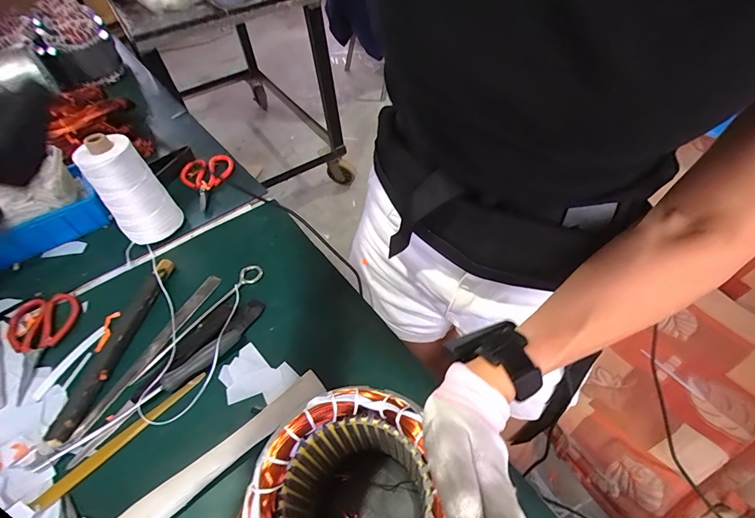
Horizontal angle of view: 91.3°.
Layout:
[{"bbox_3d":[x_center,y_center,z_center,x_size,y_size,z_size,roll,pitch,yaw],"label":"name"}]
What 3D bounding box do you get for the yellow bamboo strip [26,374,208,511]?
[{"bbox_3d":[-0.291,0.203,0.429,0.018,0.011,0.191,33,61,28],"label":"yellow bamboo strip"}]

